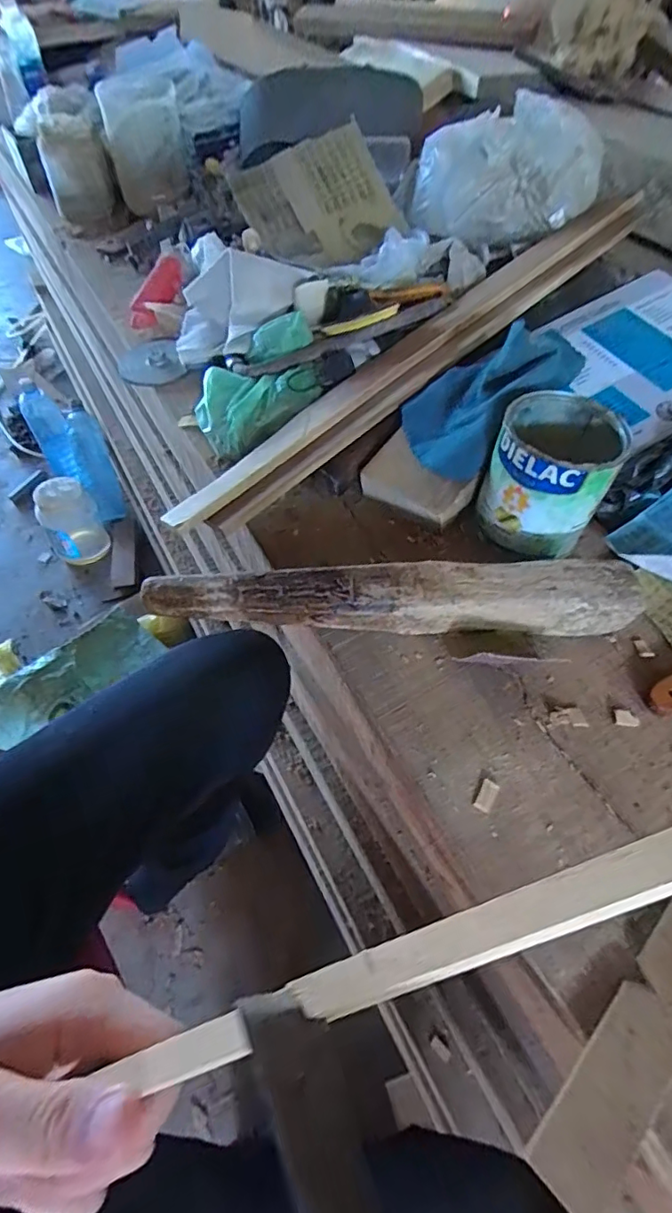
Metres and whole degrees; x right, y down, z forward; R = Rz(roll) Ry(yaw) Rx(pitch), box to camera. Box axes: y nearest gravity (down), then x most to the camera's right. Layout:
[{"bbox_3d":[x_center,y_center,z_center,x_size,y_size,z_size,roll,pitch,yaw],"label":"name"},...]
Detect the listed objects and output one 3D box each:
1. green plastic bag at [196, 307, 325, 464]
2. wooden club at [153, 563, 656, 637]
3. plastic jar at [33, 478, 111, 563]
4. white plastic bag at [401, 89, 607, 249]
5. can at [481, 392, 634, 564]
[{"bbox_3d":[-0.081,-0.239,0.571,0.116,0.055,0.176,29,58,18],"label":"green plastic bag"},{"bbox_3d":[0.040,-0.011,0.413,0.367,0.033,0.038,1,54,0],"label":"wooden club"},{"bbox_3d":[-0.622,-0.201,1.251,0.123,0.176,0.136,-23,57,-17],"label":"plastic jar"},{"bbox_3d":[0.235,-0.597,0.730,0.215,0.107,0.188,32,59,20],"label":"white plastic bag"},{"bbox_3d":[0.182,-0.116,0.458,0.095,0.092,0.107,23,56,15],"label":"can"}]

